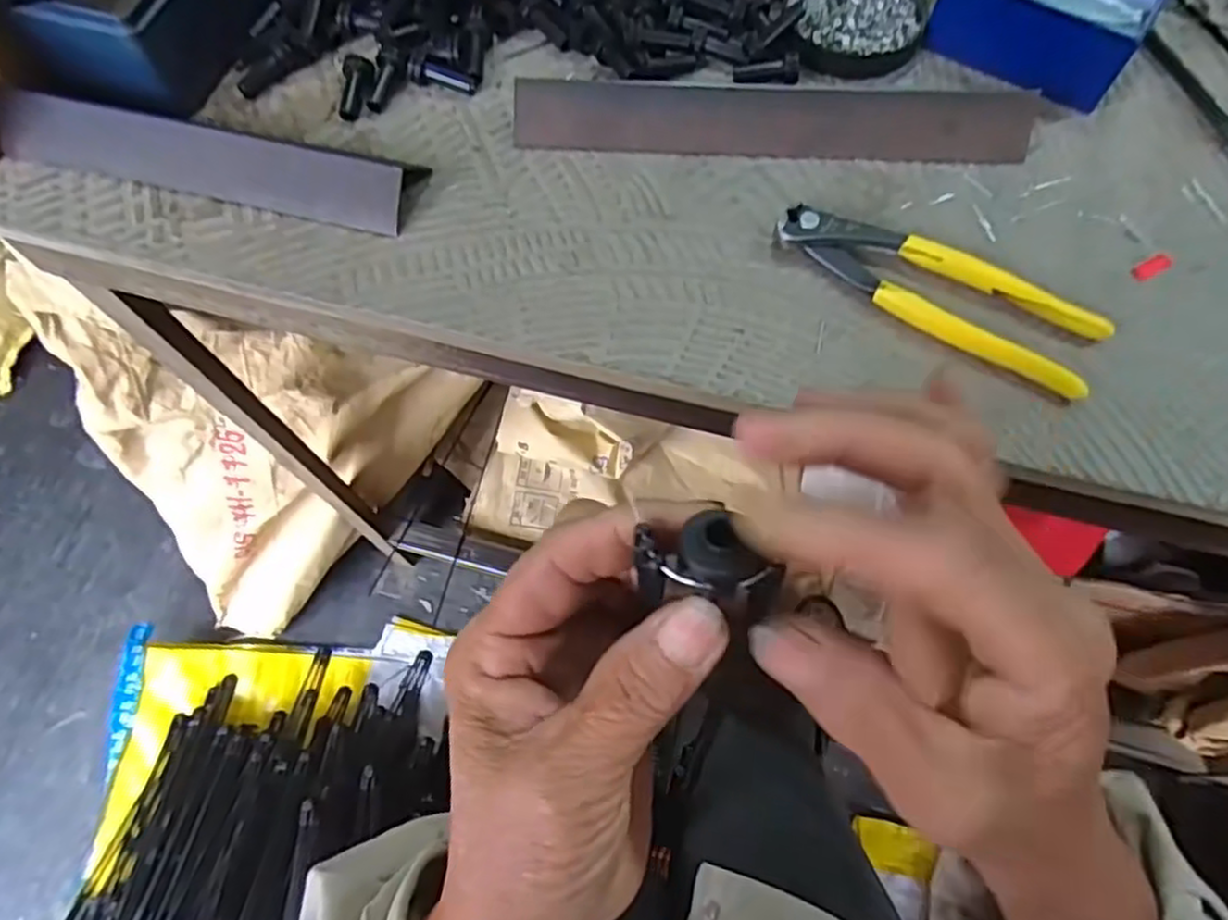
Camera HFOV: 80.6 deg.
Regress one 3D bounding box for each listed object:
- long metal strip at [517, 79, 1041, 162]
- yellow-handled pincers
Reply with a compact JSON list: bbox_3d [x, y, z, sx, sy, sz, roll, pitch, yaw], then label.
[{"bbox_3d":[0.086,-0.188,0.401,0.278,0.035,0.005,3,25,2],"label":"long metal strip"},{"bbox_3d":[0.159,-0.086,0.357,0.159,0.015,0.048,30,68,14],"label":"yellow-handled pincers"}]

